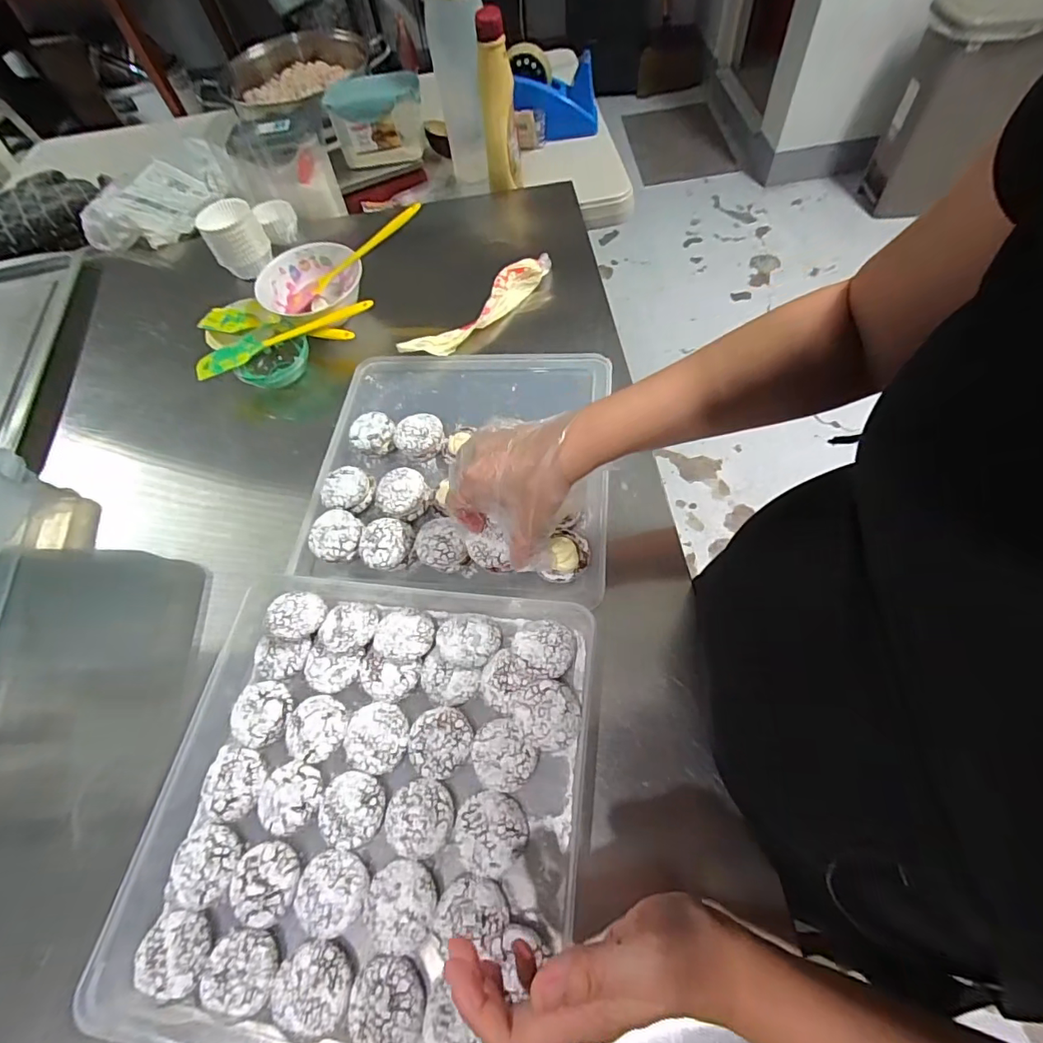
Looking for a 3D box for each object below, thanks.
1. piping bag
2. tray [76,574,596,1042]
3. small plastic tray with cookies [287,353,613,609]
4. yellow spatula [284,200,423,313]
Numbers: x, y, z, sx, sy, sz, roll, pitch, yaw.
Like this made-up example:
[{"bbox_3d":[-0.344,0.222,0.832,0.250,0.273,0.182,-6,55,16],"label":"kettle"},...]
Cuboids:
[{"bbox_3d":[-0.047,-0.255,0.606,0.044,0.042,0.225,36,70,22],"label":"piping bag"},{"bbox_3d":[-0.112,0.197,0.365,0.304,0.037,0.305,6,61,7],"label":"tray"},{"bbox_3d":[-0.061,-0.068,0.510,0.297,0.048,0.279,5,61,7],"label":"small plastic tray with cookies"},{"bbox_3d":[-0.208,-0.321,0.619,0.206,0.012,0.033,-31,60,12],"label":"yellow spatula"}]

